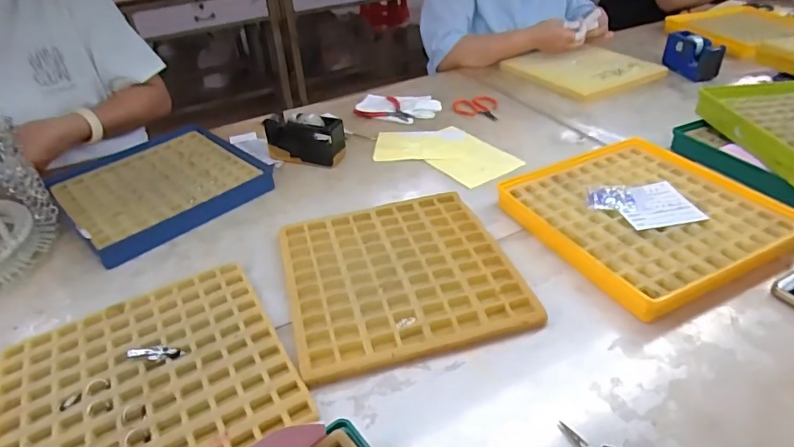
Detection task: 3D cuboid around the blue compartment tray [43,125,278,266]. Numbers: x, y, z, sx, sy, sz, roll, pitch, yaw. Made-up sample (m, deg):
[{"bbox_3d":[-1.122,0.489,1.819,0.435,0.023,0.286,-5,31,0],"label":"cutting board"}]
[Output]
[{"bbox_3d":[-0.392,-0.066,0.796,0.299,0.031,0.268,27,46,35],"label":"blue compartment tray"}]

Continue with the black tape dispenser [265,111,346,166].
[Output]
[{"bbox_3d":[-0.157,-0.145,0.840,0.145,0.074,0.067,15,40,24],"label":"black tape dispenser"}]

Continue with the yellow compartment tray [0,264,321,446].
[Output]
[{"bbox_3d":[-0.246,0.156,0.478,0.258,0.027,0.262,-22,40,-22],"label":"yellow compartment tray"}]

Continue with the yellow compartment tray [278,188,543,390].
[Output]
[{"bbox_3d":[0.000,0.056,0.599,0.257,0.015,0.267,-12,37,-10],"label":"yellow compartment tray"}]

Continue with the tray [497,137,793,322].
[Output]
[{"bbox_3d":[0.323,-0.021,0.657,0.292,0.029,0.295,-19,39,-19],"label":"tray"}]

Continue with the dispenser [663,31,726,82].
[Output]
[{"bbox_3d":[0.654,-0.374,1.083,0.066,0.069,0.126,-5,36,-1],"label":"dispenser"}]

